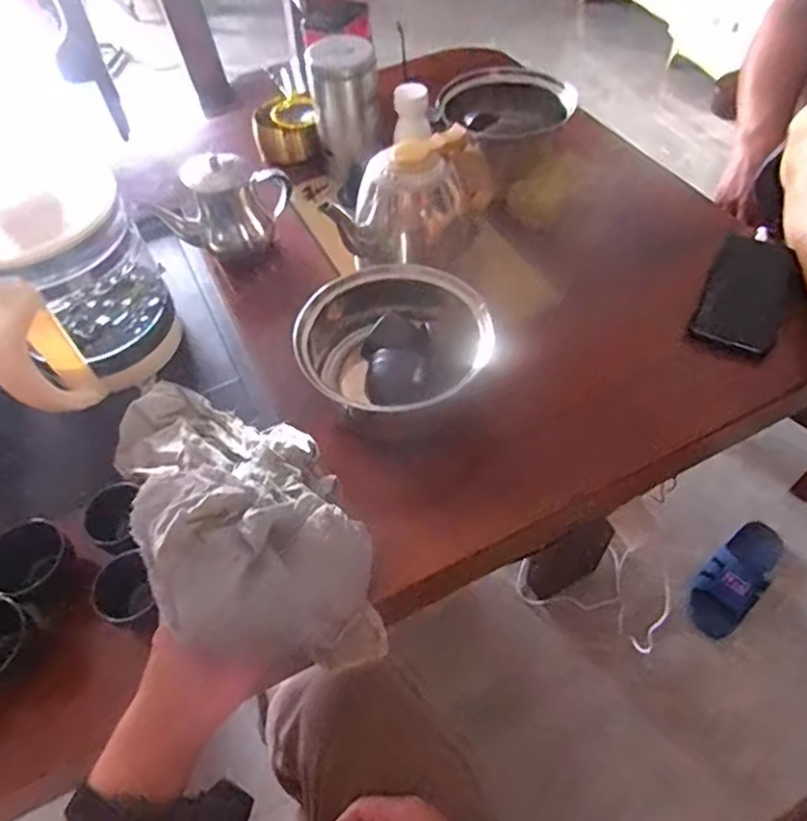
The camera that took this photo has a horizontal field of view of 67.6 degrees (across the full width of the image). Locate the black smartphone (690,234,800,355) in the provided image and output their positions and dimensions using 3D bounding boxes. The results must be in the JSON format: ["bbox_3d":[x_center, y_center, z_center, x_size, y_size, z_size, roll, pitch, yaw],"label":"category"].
[{"bbox_3d":[0.360,-0.124,0.632,0.078,0.013,0.156,23,59,19],"label":"black smartphone"}]

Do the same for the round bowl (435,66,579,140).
[{"bbox_3d":[0.126,-0.372,0.741,0.154,0.038,0.130,-5,54,1],"label":"round bowl"}]

